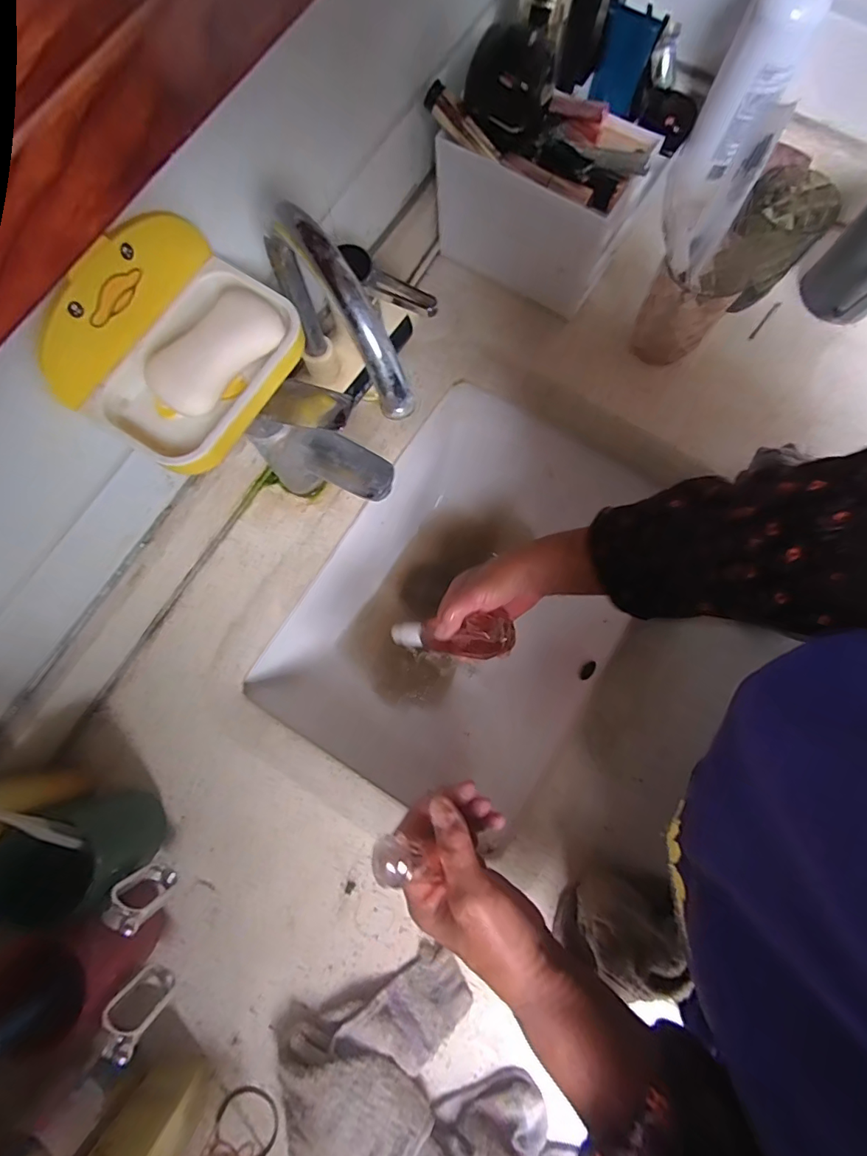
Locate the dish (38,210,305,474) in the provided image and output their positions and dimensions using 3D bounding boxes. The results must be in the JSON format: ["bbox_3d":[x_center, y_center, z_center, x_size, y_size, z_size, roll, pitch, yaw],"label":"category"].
[{"bbox_3d":[-0.154,-0.143,0.292,0.094,0.072,0.137,37,81,9],"label":"dish"}]

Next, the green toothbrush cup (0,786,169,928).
[{"bbox_3d":[-0.272,0.208,0.372,0.065,0.115,0.071,0,78,1],"label":"green toothbrush cup"}]

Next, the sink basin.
[{"bbox_3d":[0.054,0.000,0.560,0.347,0.153,0.474,32,80,8],"label":"sink basin"}]

